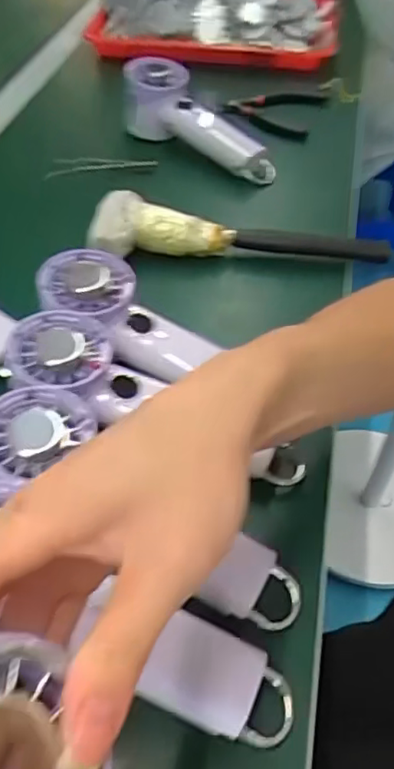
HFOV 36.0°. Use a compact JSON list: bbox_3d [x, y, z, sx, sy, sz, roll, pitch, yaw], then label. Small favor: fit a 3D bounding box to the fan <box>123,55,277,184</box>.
[{"bbox_3d":[0.003,-0.267,0.633,0.188,0.064,0.059,38,57,12],"label":"fan"}]

